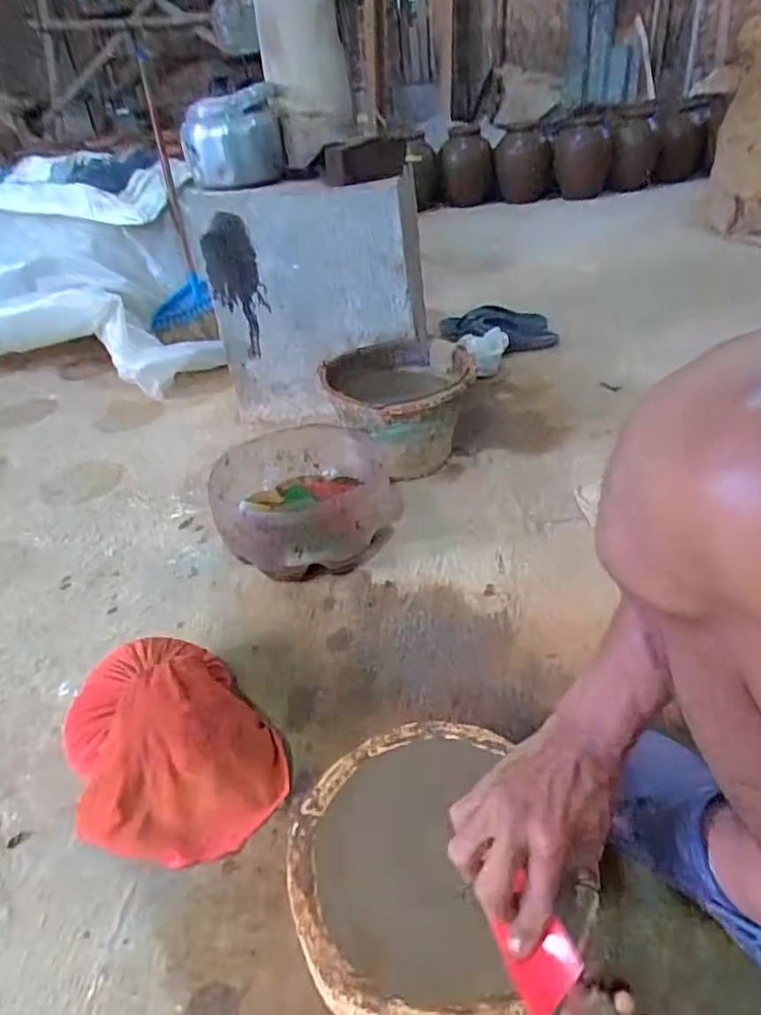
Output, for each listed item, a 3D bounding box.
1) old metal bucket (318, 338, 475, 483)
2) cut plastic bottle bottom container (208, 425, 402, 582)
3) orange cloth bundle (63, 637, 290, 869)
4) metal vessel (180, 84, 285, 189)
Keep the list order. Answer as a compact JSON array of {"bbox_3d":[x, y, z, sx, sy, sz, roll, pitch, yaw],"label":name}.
[{"bbox_3d":[0.027,-0.160,1.053,0.232,0.174,0.241,-3,35,2],"label":"old metal bucket"},{"bbox_3d":[-0.111,-0.009,0.902,0.246,0.122,0.227,-9,35,-4],"label":"cut plastic bottle bottom container"},{"bbox_3d":[-0.213,0.217,0.613,0.173,0.105,0.229,-25,39,-26],"label":"orange cloth bundle"},{"bbox_3d":[-0.247,-0.618,1.054,0.162,0.134,0.128,-5,35,-1],"label":"metal vessel"}]

